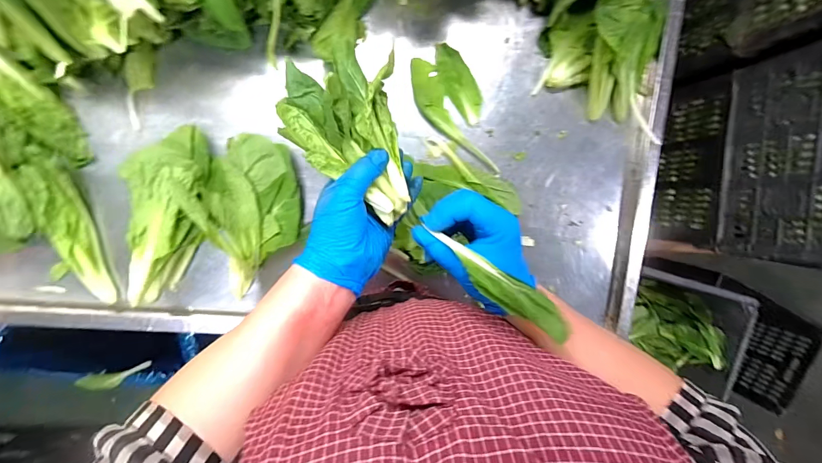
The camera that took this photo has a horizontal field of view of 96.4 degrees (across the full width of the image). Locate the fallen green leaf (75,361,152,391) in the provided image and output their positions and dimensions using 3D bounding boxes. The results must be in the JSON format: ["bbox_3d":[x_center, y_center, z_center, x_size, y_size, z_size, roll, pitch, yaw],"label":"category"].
[{"bbox_3d":[-0.558,0.273,0.695,0.109,0.025,0.035,-8,98,-41],"label":"fallen green leaf"}]

